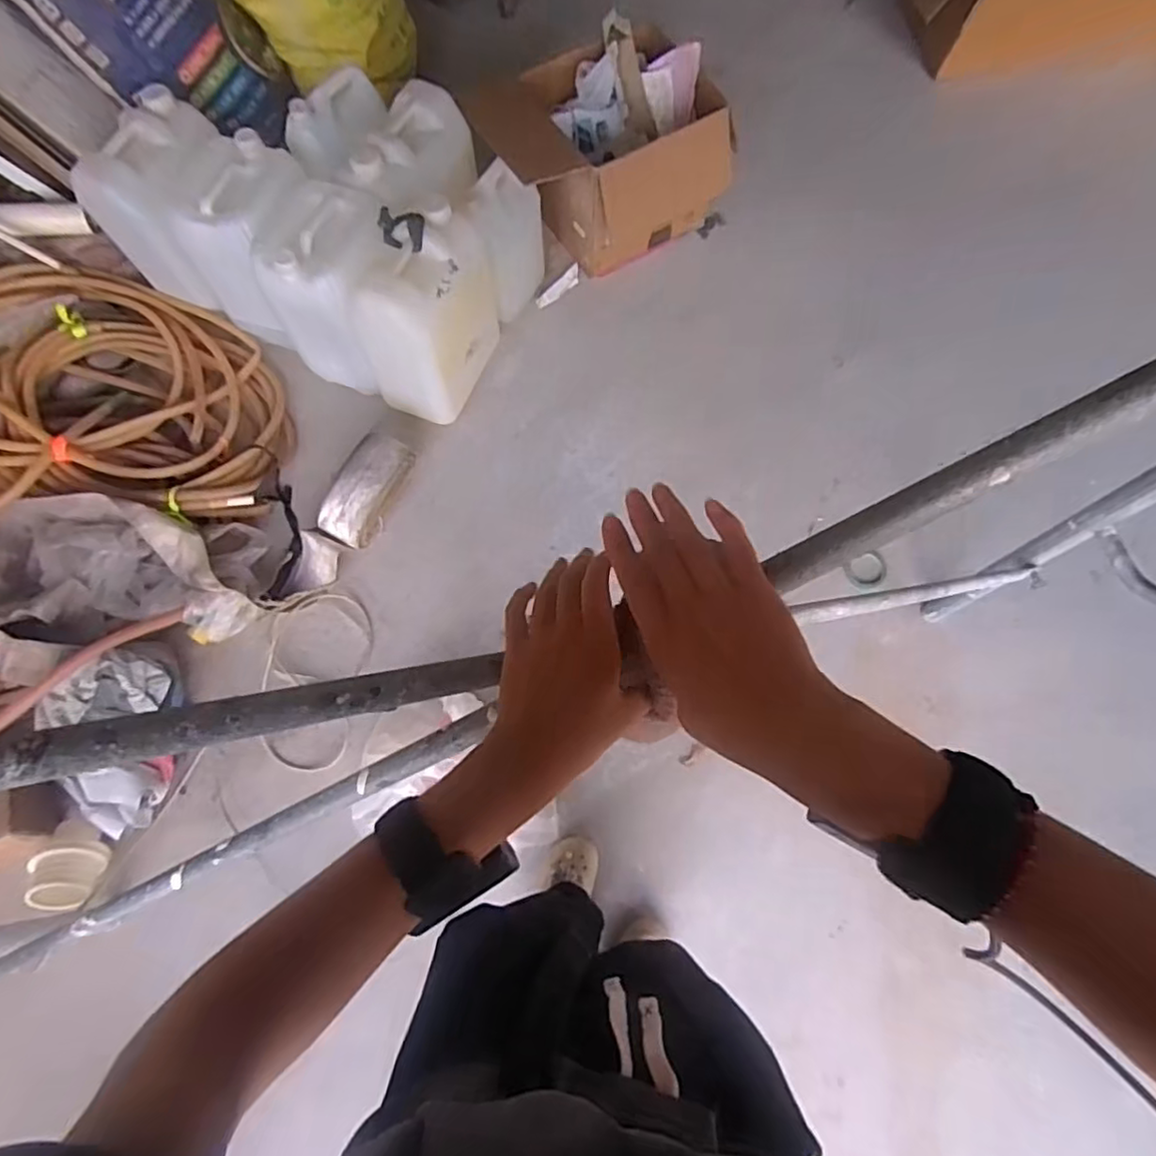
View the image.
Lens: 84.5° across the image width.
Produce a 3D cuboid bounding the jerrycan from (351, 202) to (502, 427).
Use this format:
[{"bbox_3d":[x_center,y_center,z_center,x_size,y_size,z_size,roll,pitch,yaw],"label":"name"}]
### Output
[{"bbox_3d":[-0.339,-0.599,1.441,0.207,0.379,0.353,20,71,6],"label":"jerrycan"}]

